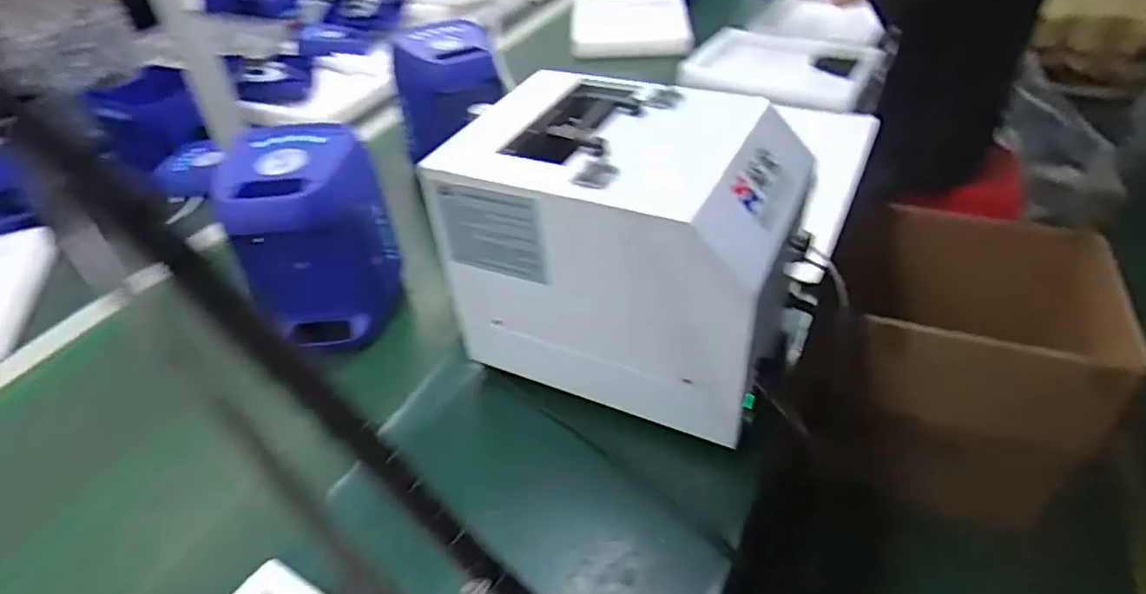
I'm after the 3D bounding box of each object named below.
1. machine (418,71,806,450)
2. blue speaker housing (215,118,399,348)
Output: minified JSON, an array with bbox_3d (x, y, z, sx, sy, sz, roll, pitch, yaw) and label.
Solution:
[{"bbox_3d":[0.061,-0.062,0.712,0.338,0.249,0.255,16,44,22],"label":"machine"},{"bbox_3d":[-0.321,-0.077,0.813,0.148,0.216,0.171,-3,40,2],"label":"blue speaker housing"}]

